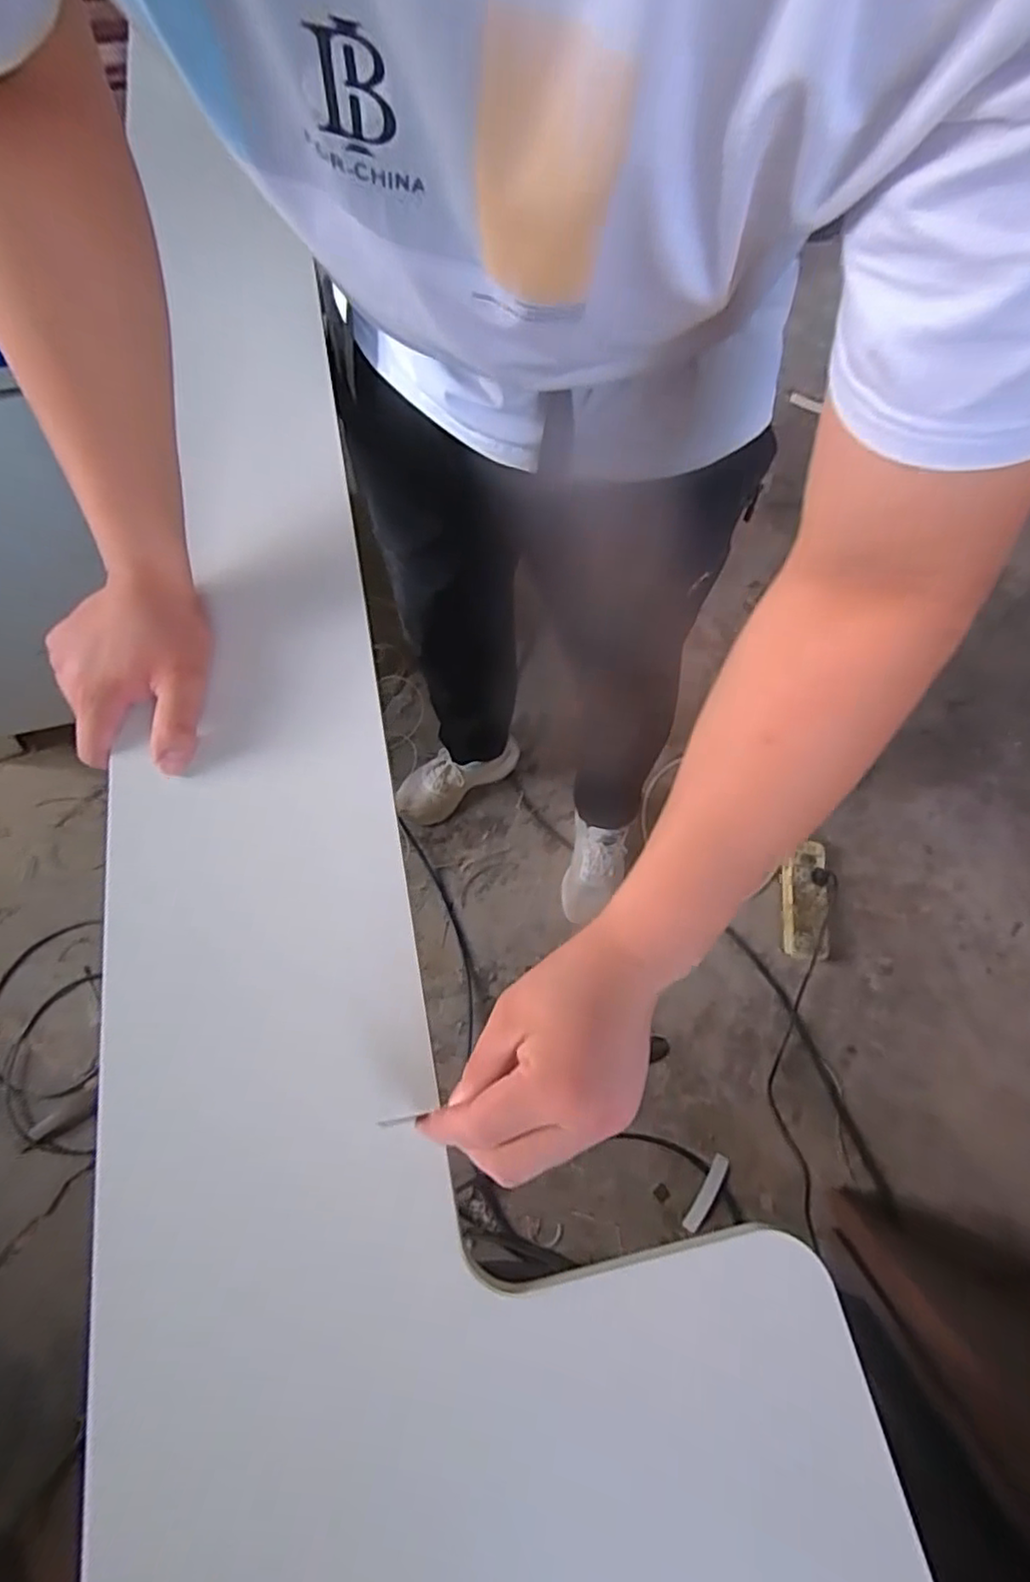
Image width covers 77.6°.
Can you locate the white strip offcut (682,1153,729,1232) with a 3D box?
[{"bbox_3d":[0.322,0.675,1.076,0.028,0.010,0.126,31,71,11],"label":"white strip offcut"}]

